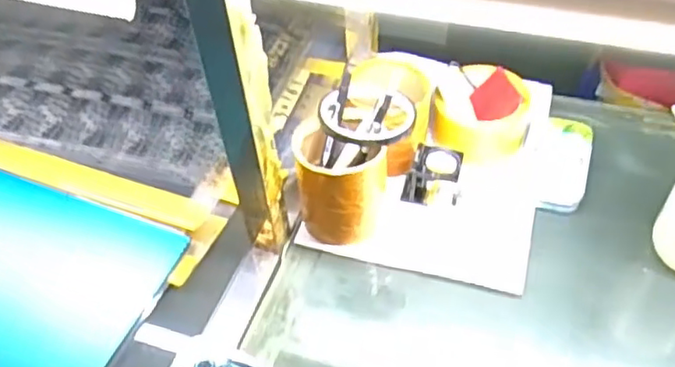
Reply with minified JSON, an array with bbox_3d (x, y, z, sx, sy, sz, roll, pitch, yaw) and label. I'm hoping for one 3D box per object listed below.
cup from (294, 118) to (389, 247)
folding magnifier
[{"bbox_3d":[0.001,0.002,0.565,0.079,0.097,0.069,16,51,18],"label":"cup"},{"bbox_3d":[0.091,-0.009,0.592,0.051,0.046,0.043,10,50,13],"label":"folding magnifier"}]

